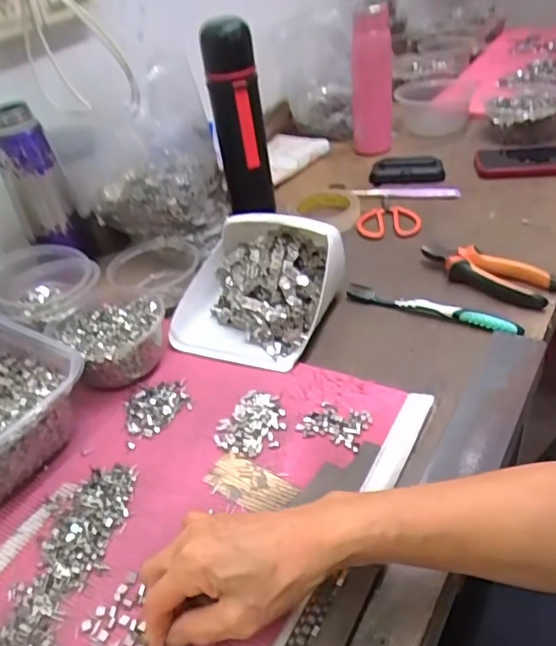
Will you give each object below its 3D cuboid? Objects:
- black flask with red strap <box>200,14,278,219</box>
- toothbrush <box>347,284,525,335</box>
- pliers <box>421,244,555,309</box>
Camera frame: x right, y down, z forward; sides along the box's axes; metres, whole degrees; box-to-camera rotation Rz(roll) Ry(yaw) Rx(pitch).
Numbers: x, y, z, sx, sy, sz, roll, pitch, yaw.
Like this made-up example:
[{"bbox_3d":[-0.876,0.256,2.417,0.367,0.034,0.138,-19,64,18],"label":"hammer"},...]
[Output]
[{"bbox_3d":[-0.050,-0.257,0.765,0.066,0.245,0.056,-6,39,1],"label":"black flask with red strap"},{"bbox_3d":[0.160,-0.018,0.610,0.185,0.013,0.013,17,45,27],"label":"toothbrush"},{"bbox_3d":[0.228,-0.058,0.639,0.147,0.023,0.052,23,48,32],"label":"pliers"}]

